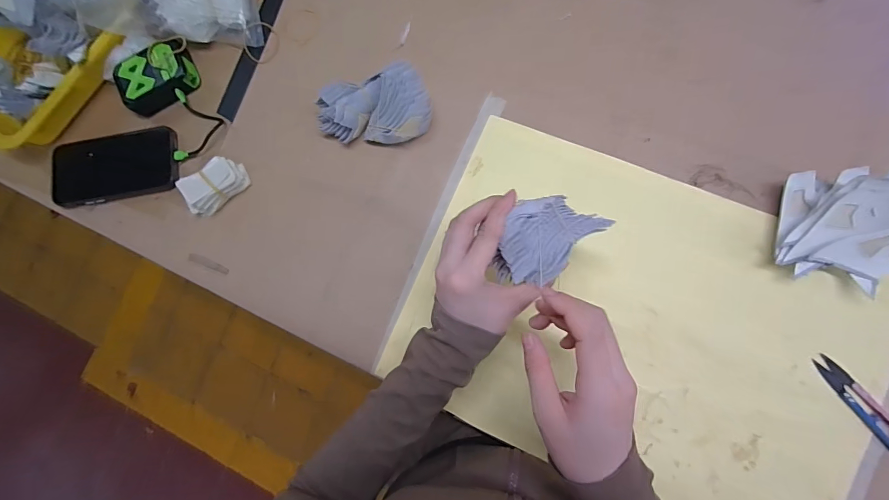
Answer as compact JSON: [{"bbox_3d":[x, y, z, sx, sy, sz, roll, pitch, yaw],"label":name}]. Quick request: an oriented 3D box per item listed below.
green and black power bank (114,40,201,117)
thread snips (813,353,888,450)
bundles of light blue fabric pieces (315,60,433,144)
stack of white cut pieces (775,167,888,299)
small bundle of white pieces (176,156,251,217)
[{"bbox_3d":[-0.353,-0.210,0.480,0.090,0.034,0.064,-25,81,5],"label":"green and black power bank"},{"bbox_3d":[0.383,0.142,0.352,0.021,0.009,0.100,-37,81,3],"label":"thread snips"},{"bbox_3d":[-0.077,-0.158,0.427,0.124,0.056,0.068,4,85,8],"label":"bundles of light blue fabric pieces"},{"bbox_3d":[0.362,-0.019,0.355,0.089,0.049,0.098,9,85,9],"label":"stack of white cut pieces"},{"bbox_3d":[-0.270,-0.074,0.452,0.075,0.038,0.038,-39,80,2],"label":"small bundle of white pieces"}]

